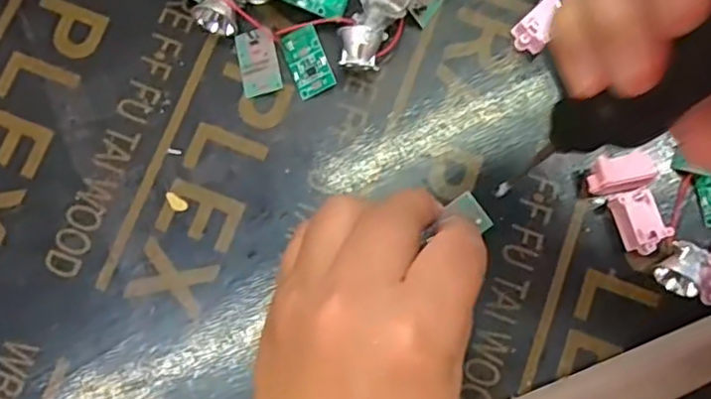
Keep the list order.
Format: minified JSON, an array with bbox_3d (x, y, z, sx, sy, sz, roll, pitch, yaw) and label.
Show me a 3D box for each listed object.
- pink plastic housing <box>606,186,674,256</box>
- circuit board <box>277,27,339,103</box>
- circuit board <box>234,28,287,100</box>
[{"bbox_3d":[0.134,0.011,0.296,0.017,0.014,0.029,-26,81,-6],"label":"pink plastic housing"},{"bbox_3d":[-0.024,-0.069,0.308,0.019,0.004,0.035,-22,85,16],"label":"circuit board"},{"bbox_3d":[-0.048,-0.068,0.309,0.020,0.008,0.031,-13,80,-3],"label":"circuit board"}]

